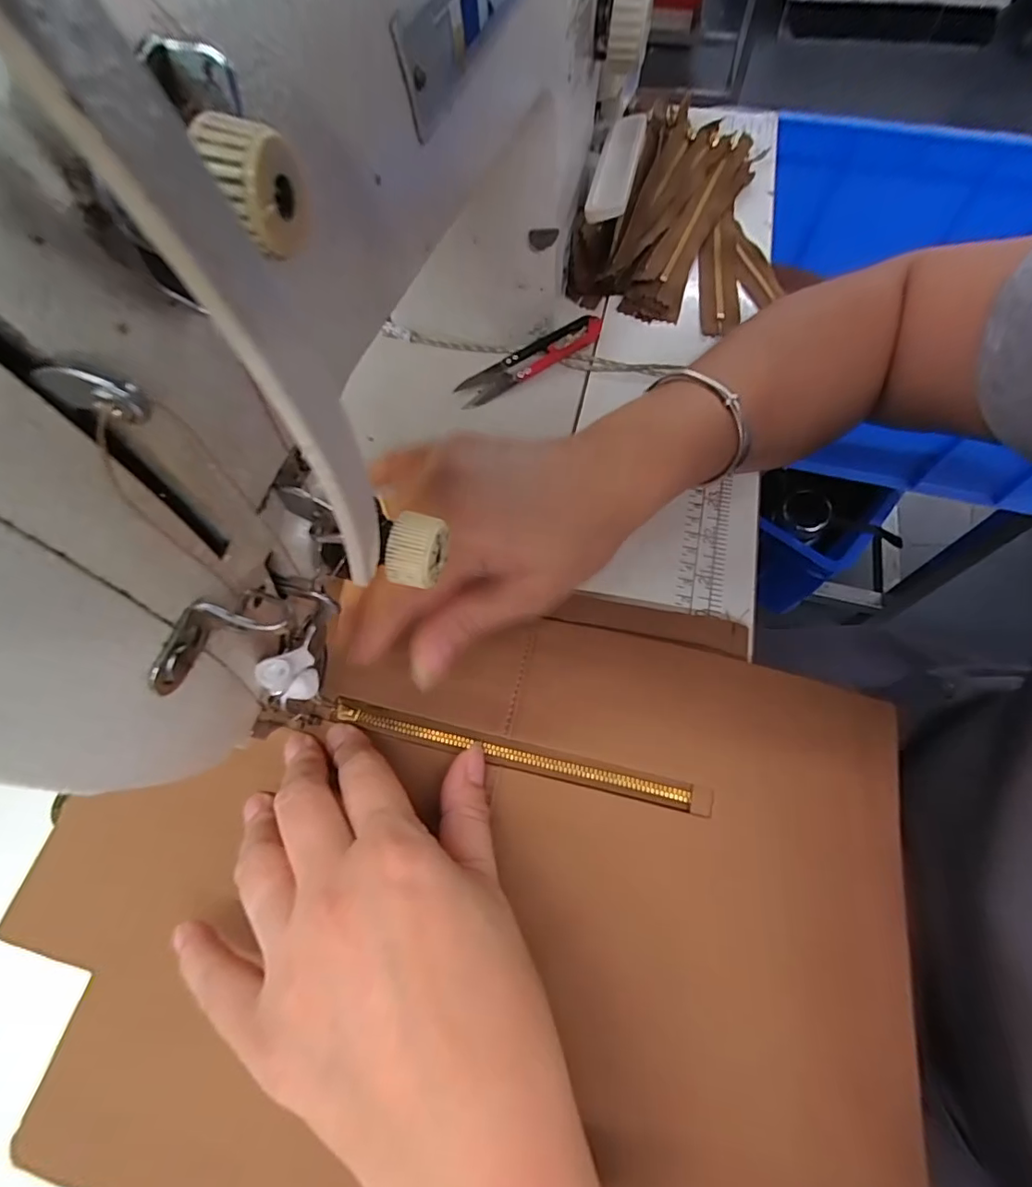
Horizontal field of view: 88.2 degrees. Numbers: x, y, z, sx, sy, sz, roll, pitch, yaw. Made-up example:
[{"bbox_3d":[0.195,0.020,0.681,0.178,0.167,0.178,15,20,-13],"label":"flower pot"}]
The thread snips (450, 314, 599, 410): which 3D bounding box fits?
[{"bbox_3d":[0.009,-0.152,0.346,0.102,0.015,0.021,-29,66,-13],"label":"thread snips"}]

